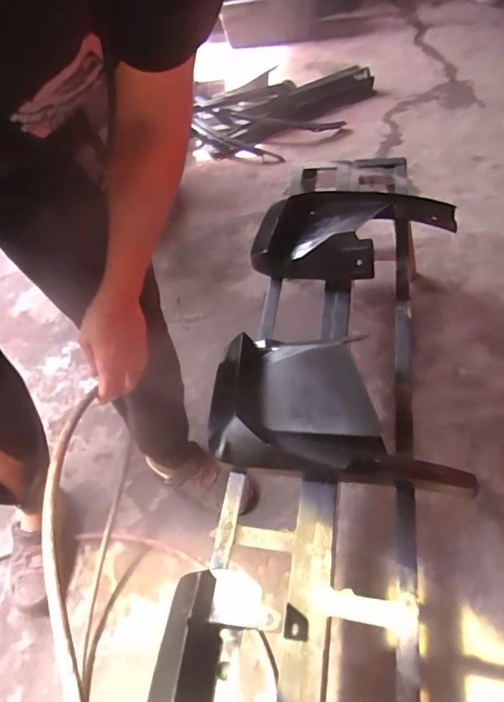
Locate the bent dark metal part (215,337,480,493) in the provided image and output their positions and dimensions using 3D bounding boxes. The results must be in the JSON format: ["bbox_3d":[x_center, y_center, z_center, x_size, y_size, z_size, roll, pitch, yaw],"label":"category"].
[{"bbox_3d":[0.126,0.078,0.686,0.392,0.094,0.228,3,52,10],"label":"bent dark metal part"}]

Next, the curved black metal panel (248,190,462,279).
[{"bbox_3d":[0.205,-0.248,0.892,0.375,0.070,0.261,12,54,17],"label":"curved black metal panel"}]

